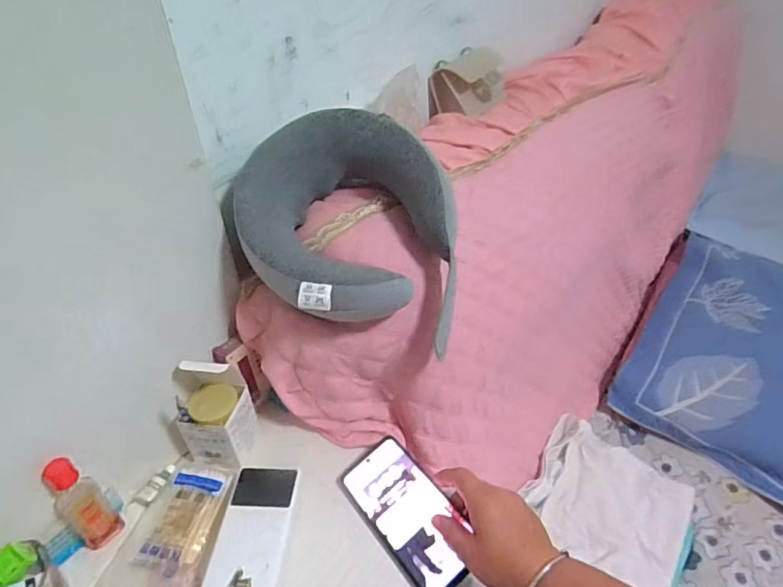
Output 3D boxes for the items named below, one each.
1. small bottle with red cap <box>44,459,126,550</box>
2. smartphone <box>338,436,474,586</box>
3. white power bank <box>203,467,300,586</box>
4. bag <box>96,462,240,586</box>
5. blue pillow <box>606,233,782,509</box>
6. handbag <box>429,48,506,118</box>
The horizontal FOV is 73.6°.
[{"bbox_3d":[-0.295,0.200,0.500,0.023,0.111,0.037,29,48,34],"label":"small bottle with red cap"},{"bbox_3d":[0.016,0.218,0.524,0.077,0.006,0.160,-37,49,-13],"label":"smartphone"},{"bbox_3d":[-0.134,0.239,0.501,0.067,0.026,0.155,0,39,4],"label":"white power bank"},{"bbox_3d":[-0.217,0.239,0.528,0.098,0.020,0.146,6,40,12],"label":"bag"},{"bbox_3d":[0.817,0.126,1.158,0.452,0.158,0.663,23,46,30],"label":"blue pillow"},{"bbox_3d":[0.128,-0.342,0.847,0.091,0.069,0.131,20,44,27],"label":"handbag"}]

